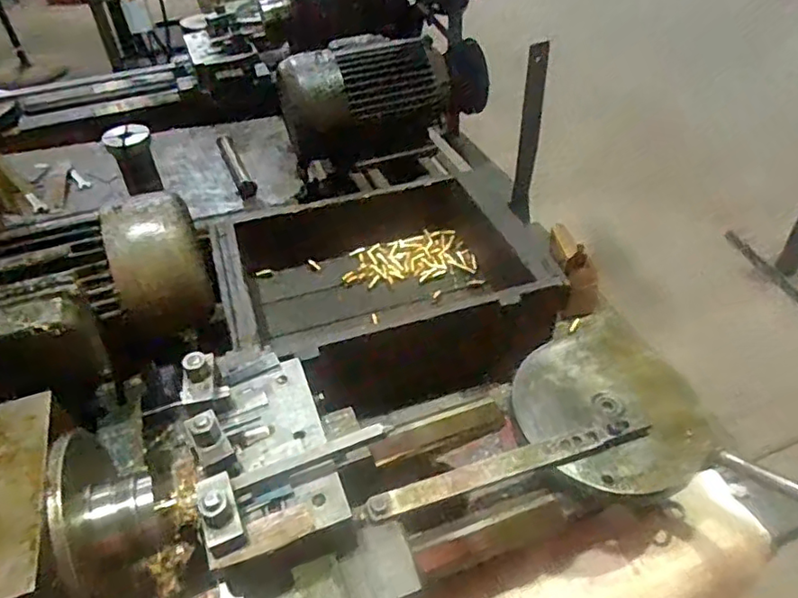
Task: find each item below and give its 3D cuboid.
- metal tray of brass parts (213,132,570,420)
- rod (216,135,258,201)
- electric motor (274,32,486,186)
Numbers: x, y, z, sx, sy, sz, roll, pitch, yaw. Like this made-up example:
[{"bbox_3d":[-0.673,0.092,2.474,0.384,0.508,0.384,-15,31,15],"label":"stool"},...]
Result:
[{"bbox_3d":[-0.032,-0.029,0.858,0.418,0.144,0.361,-14,43,-12],"label":"metal tray of brass parts"},{"bbox_3d":[-0.271,-0.223,0.990,0.032,0.032,0.178,-17,44,-15],"label":"rod"},{"bbox_3d":[-0.033,-0.358,1.038,0.352,0.171,0.179,-18,44,-15],"label":"electric motor"}]

